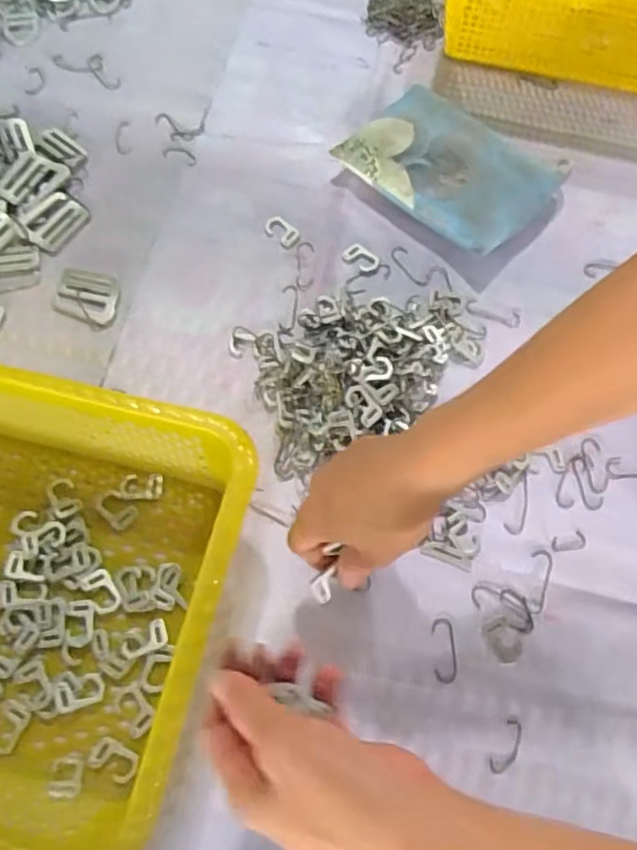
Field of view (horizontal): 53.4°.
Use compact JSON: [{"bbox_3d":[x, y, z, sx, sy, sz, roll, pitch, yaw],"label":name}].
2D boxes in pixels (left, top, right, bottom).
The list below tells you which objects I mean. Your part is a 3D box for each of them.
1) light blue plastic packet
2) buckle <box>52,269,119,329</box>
[{"bbox_3d":[0.118,-0.226,0.551,0.159,0.035,0.125,43,74,14],"label":"light blue plastic packet"},{"bbox_3d":[-0.190,-0.105,0.519,0.051,0.004,0.047,10,70,3],"label":"buckle"}]

